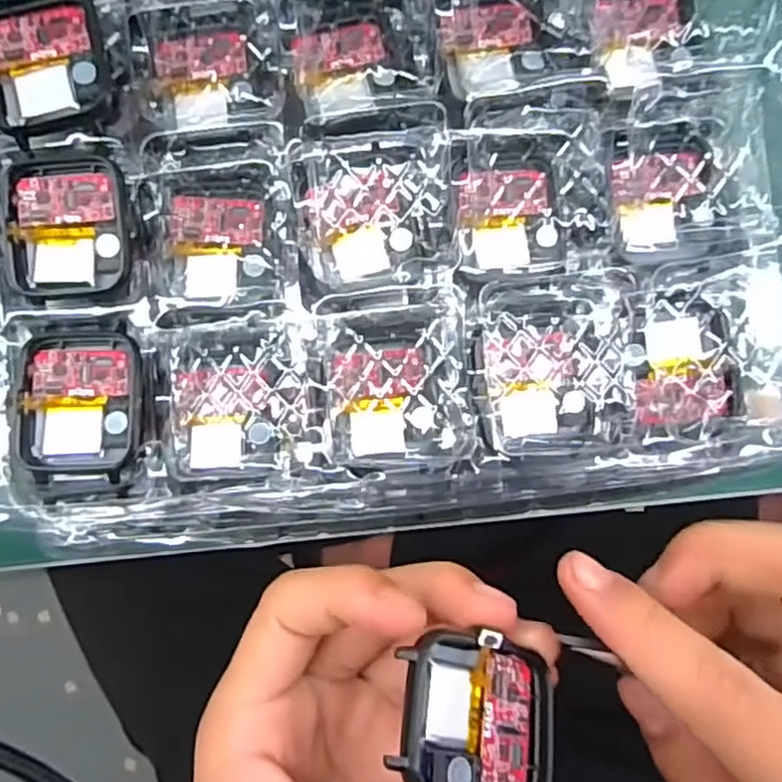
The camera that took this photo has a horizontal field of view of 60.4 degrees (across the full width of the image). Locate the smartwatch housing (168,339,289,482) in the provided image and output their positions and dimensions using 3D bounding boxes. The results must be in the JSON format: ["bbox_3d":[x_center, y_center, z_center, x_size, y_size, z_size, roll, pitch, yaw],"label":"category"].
[{"bbox_3d":[-0.052,0.006,0.212,0.037,0.008,0.043,-2,87,0],"label":"smartwatch housing"}]

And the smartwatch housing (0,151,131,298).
[{"bbox_3d":[-0.102,-0.053,0.211,0.038,0.008,0.044,-5,87,0],"label":"smartwatch housing"}]

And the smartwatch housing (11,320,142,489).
[{"bbox_3d":[-0.097,0.004,0.209,0.039,0.010,0.046,-3,87,0],"label":"smartwatch housing"}]

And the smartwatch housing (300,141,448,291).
[{"bbox_3d":[-0.005,-0.057,0.216,0.045,0.007,0.043,-4,100,4],"label":"smartwatch housing"}]

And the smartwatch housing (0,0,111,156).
[{"bbox_3d":[-0.108,-0.103,0.209,0.037,0.010,0.047,-13,87,-1],"label":"smartwatch housing"}]

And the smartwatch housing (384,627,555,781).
[{"bbox_3d":[0.022,0.080,0.164,0.043,0.006,0.035,26,58,-26],"label":"smartwatch housing"}]

